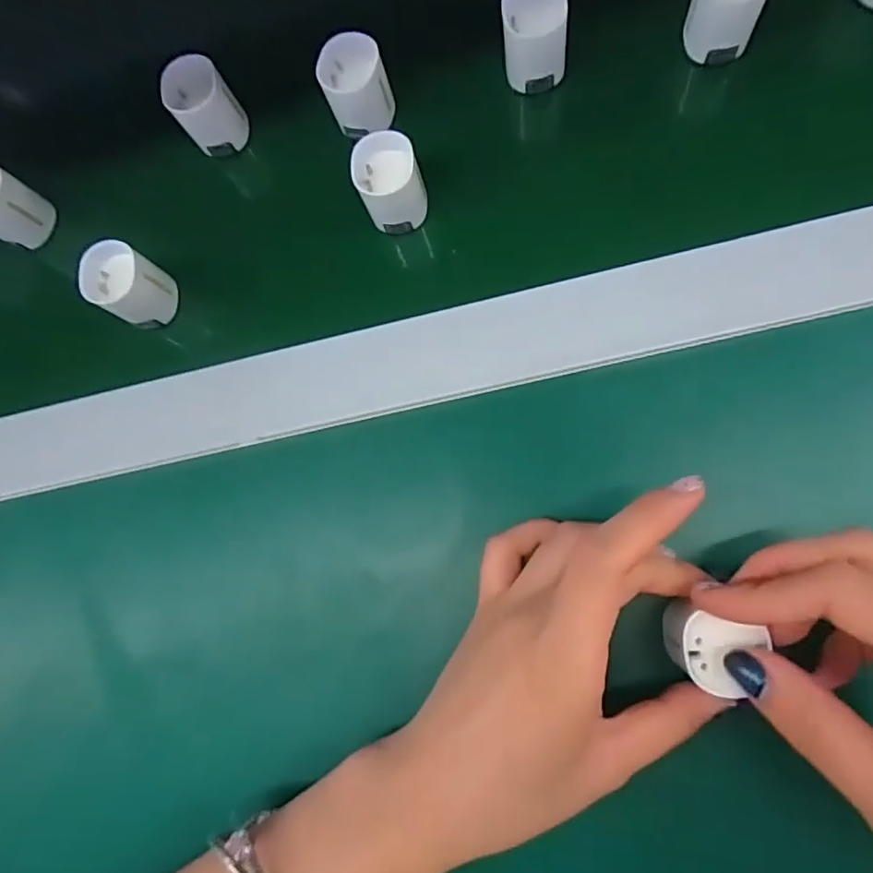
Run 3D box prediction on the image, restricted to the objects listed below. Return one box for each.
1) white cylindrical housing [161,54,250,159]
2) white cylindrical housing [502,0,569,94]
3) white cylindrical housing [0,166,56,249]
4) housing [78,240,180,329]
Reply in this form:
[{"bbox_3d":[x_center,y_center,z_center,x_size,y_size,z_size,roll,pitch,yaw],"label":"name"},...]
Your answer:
[{"bbox_3d":[-0.115,-0.164,0.301,0.029,0.035,0.034,-41,80,-2],"label":"white cylindrical housing"},{"bbox_3d":[0.045,-0.182,0.277,0.028,0.034,0.028,-3,81,5],"label":"white cylindrical housing"},{"bbox_3d":[-0.220,-0.117,0.309,0.029,0.034,0.030,-1,81,5],"label":"white cylindrical housing"},{"bbox_3d":[-0.148,-0.072,0.293,0.029,0.037,0.030,-1,81,5],"label":"housing"}]

